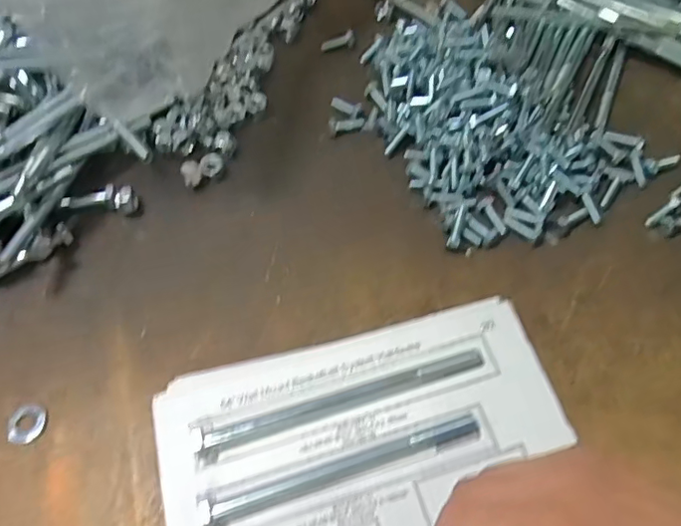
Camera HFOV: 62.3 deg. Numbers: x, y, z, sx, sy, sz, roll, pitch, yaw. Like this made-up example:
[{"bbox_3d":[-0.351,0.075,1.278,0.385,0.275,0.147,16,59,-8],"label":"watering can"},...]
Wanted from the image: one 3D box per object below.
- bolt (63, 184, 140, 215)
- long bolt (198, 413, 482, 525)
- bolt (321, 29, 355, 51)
[{"bbox_3d":[-0.185,-0.047,0.431,0.055,0.017,0.017,-4,59,0],"label":"bolt"},{"bbox_3d":[0.002,0.113,0.305,0.156,0.010,0.018,-15,59,-7],"label":"long bolt"},{"bbox_3d":[-0.002,-0.206,0.522,0.032,0.012,0.011,-6,59,-1],"label":"bolt"}]

